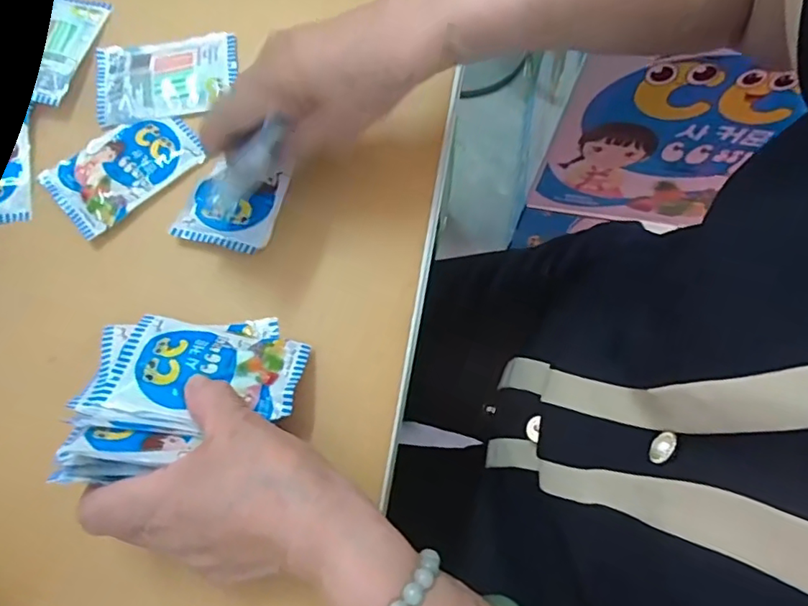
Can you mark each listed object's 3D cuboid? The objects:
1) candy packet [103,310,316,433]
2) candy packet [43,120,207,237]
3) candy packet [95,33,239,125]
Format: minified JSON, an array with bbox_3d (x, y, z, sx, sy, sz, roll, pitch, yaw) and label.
[{"bbox_3d":[-0.110,0.041,0.320,0.095,0.007,0.069,14,49,-4],"label":"candy packet"},{"bbox_3d":[-0.196,-0.098,0.385,0.100,0.004,0.069,-38,76,-9],"label":"candy packet"},{"bbox_3d":[-0.177,-0.168,0.407,0.102,0.007,0.062,-8,74,-1],"label":"candy packet"}]

